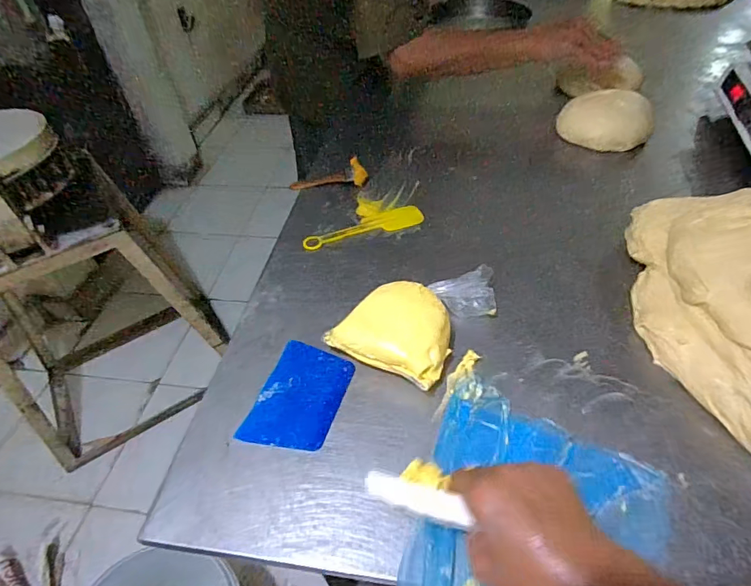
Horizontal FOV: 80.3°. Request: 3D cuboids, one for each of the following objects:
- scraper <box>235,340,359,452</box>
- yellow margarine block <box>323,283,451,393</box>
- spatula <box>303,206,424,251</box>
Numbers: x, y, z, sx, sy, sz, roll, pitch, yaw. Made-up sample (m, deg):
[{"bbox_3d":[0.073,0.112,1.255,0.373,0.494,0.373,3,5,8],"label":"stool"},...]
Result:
[{"bbox_3d":[-0.082,0.113,0.487,0.088,0.004,0.121,13,52,13],"label":"scraper"},{"bbox_3d":[0.027,0.044,0.509,0.124,0.049,0.102,22,52,23],"label":"yellow margarine block"},{"bbox_3d":[-0.014,-0.100,0.696,0.194,0.010,0.045,-20,48,-14],"label":"spatula"}]

